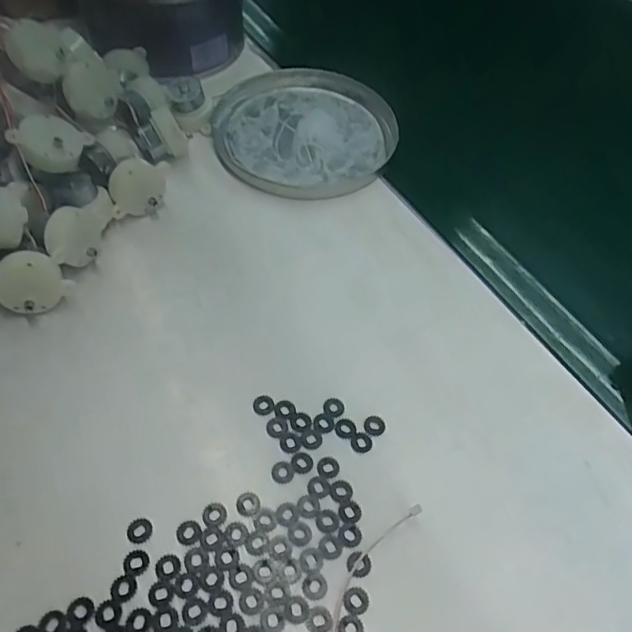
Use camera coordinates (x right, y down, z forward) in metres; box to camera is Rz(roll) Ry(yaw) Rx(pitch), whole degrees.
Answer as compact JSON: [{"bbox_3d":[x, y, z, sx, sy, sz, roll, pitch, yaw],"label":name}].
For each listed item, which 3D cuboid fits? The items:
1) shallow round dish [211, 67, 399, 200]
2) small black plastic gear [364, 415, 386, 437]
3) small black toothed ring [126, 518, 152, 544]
[{"bbox_3d":[-0.007,-0.139,0.416,0.133,0.018,0.135,2,54,-3],"label":"shallow round dish"},{"bbox_3d":[0.030,0.055,0.283,0.010,0.004,0.011,2,54,-3],"label":"small black plastic gear"},{"bbox_3d":[-0.077,0.093,0.244,0.010,0.004,0.011,2,54,-3],"label":"small black toothed ring"}]

